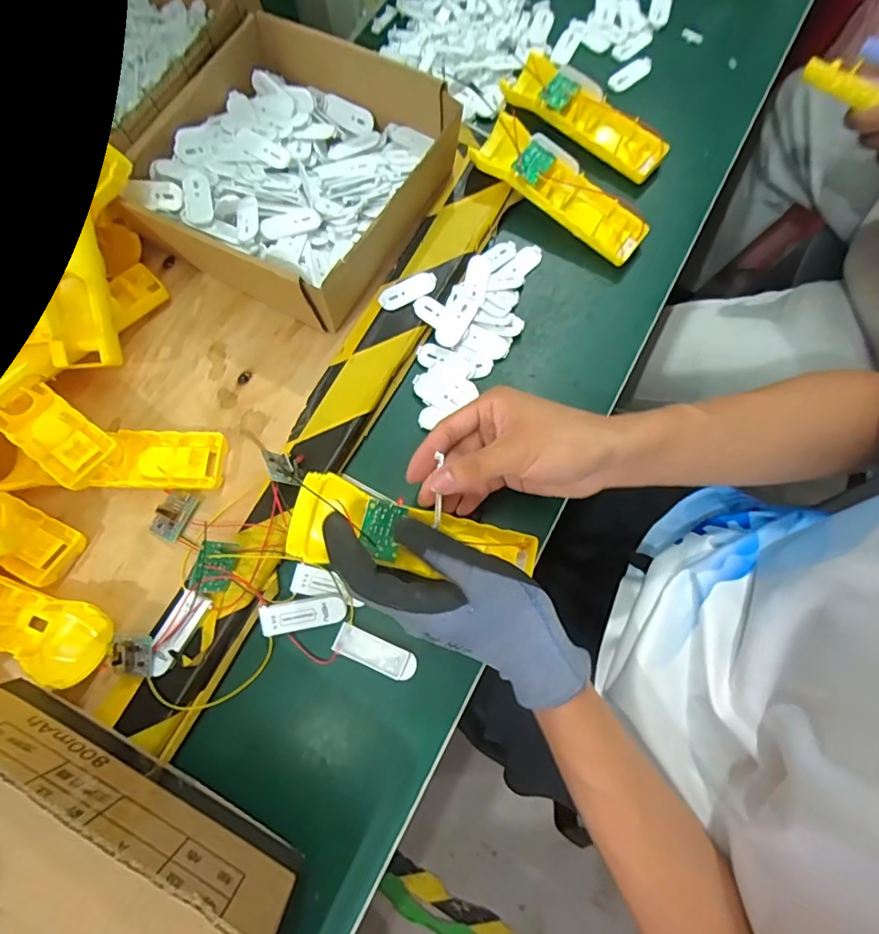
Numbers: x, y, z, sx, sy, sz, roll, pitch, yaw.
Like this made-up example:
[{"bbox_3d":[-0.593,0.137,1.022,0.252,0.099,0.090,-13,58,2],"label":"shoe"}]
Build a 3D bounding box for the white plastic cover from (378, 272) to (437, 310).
[{"bbox_3d":[-0.026,-0.146,0.409,0.050,0.005,0.018,-26,74,-6],"label":"white plastic cover"}]

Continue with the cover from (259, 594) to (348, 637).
[{"bbox_3d":[-0.095,0.103,0.346,0.057,0.006,0.022,-11,92,-8],"label":"cover"}]

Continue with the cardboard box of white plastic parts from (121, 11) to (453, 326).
[{"bbox_3d":[-0.121,-0.246,0.412,0.224,0.063,0.215,29,76,10],"label":"cardboard box of white plastic parts"}]

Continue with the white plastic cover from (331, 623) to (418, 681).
[{"bbox_3d":[-0.045,0.130,0.343,0.059,0.005,0.020,22,75,8],"label":"white plastic cover"}]

